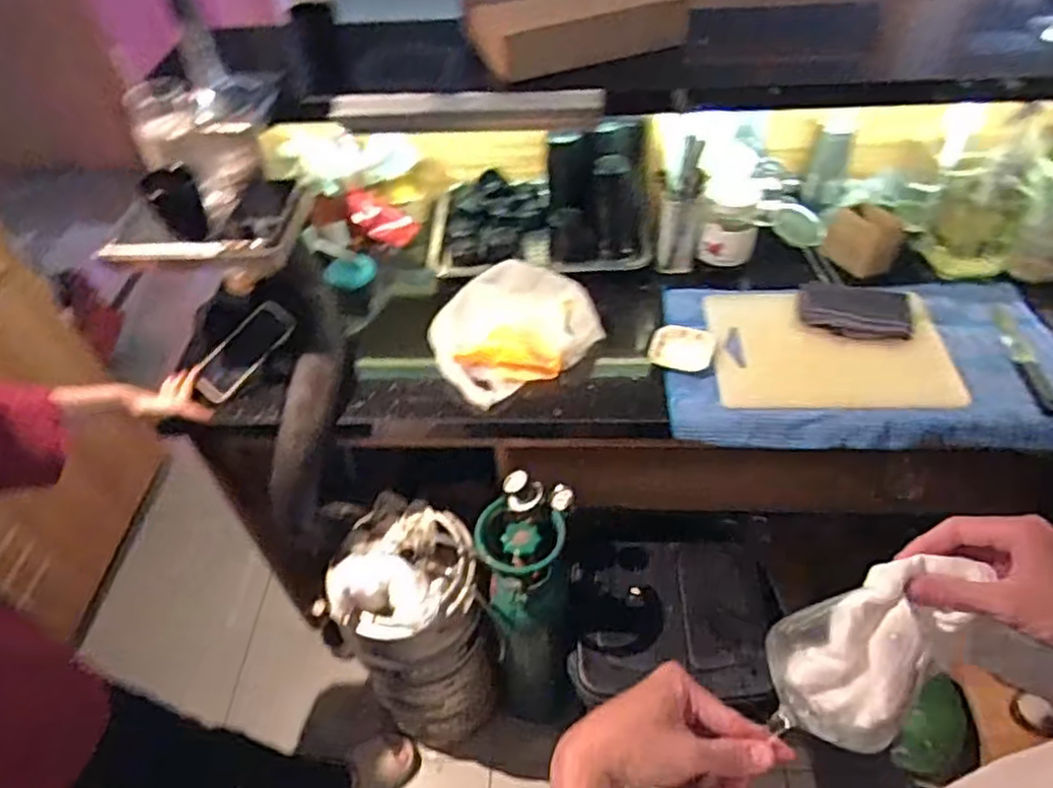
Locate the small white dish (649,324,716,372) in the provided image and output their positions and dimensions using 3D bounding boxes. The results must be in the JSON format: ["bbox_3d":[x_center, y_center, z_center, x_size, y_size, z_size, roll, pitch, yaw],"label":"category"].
[{"bbox_3d":[0.244,-0.076,1.101,0.094,0.023,0.092,10,49,13],"label":"small white dish"}]

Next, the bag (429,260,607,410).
[{"bbox_3d":[-0.023,-0.120,1.124,0.271,0.049,0.228,-27,66,-18],"label":"bag"}]

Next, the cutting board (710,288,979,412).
[{"bbox_3d":[0.472,-0.074,1.095,0.356,0.016,0.230,3,54,4],"label":"cutting board"}]

